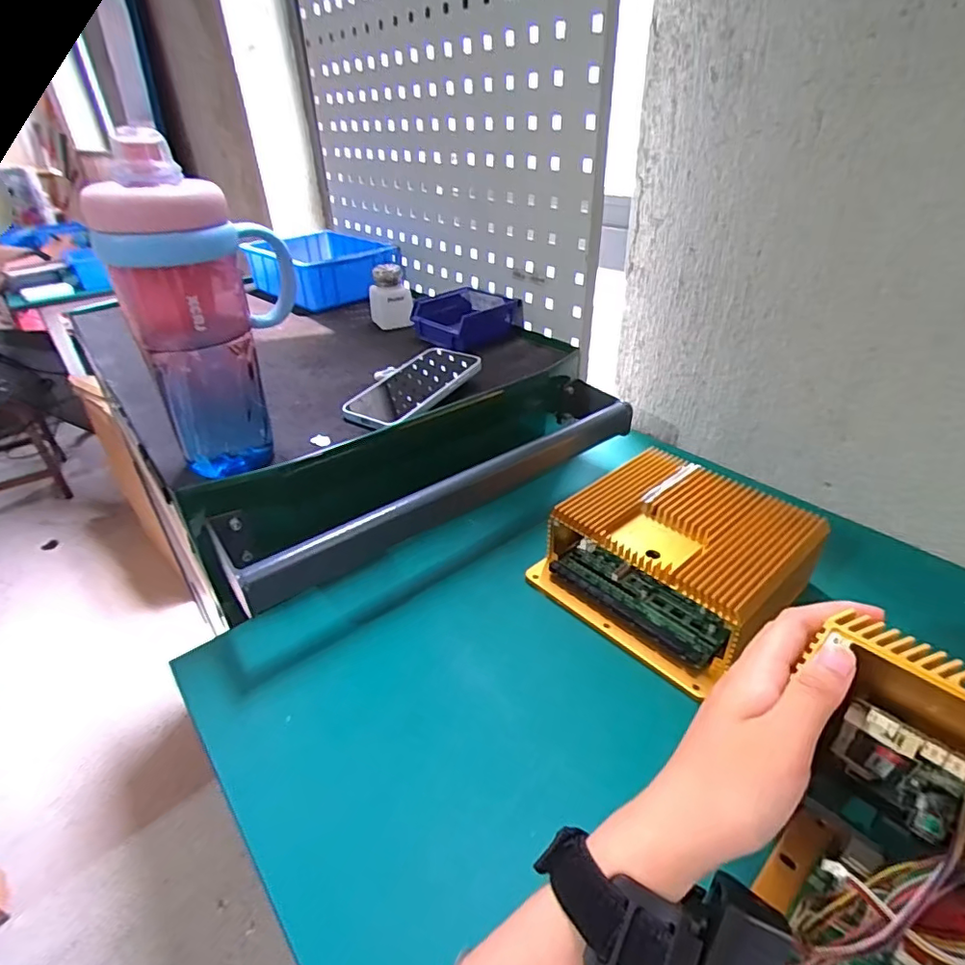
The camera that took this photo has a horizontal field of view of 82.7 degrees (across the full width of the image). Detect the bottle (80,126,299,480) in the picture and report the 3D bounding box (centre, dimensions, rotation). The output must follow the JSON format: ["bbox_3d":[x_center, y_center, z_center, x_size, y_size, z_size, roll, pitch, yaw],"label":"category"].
[{"bbox_3d":[-0.195,-0.114,0.416,0.106,0.243,0.089,-11,35,-13],"label":"bottle"}]

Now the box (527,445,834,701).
[{"bbox_3d":[0.171,0.061,0.490,0.187,0.072,0.190,-27,41,-32],"label":"box"}]

